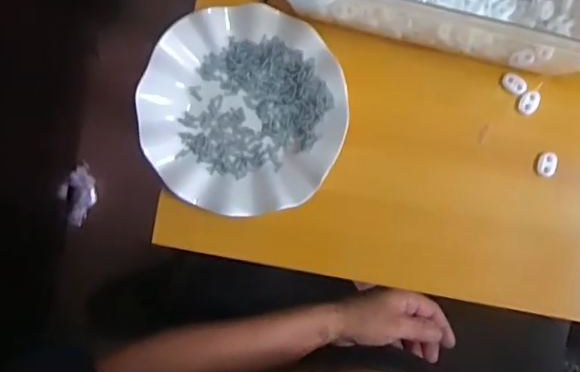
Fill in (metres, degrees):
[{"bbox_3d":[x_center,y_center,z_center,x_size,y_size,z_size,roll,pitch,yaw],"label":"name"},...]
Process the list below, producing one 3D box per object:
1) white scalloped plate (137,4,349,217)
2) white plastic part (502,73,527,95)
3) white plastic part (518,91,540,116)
[{"bbox_3d":[-0.042,-0.068,0.508,0.176,0.022,0.179,0,89,1],"label":"white scalloped plate"},{"bbox_3d":[0.205,-0.094,0.513,0.023,0.006,0.016,31,89,1],"label":"white plastic part"},{"bbox_3d":[0.218,-0.076,0.512,0.015,0.007,0.021,27,89,1],"label":"white plastic part"}]

